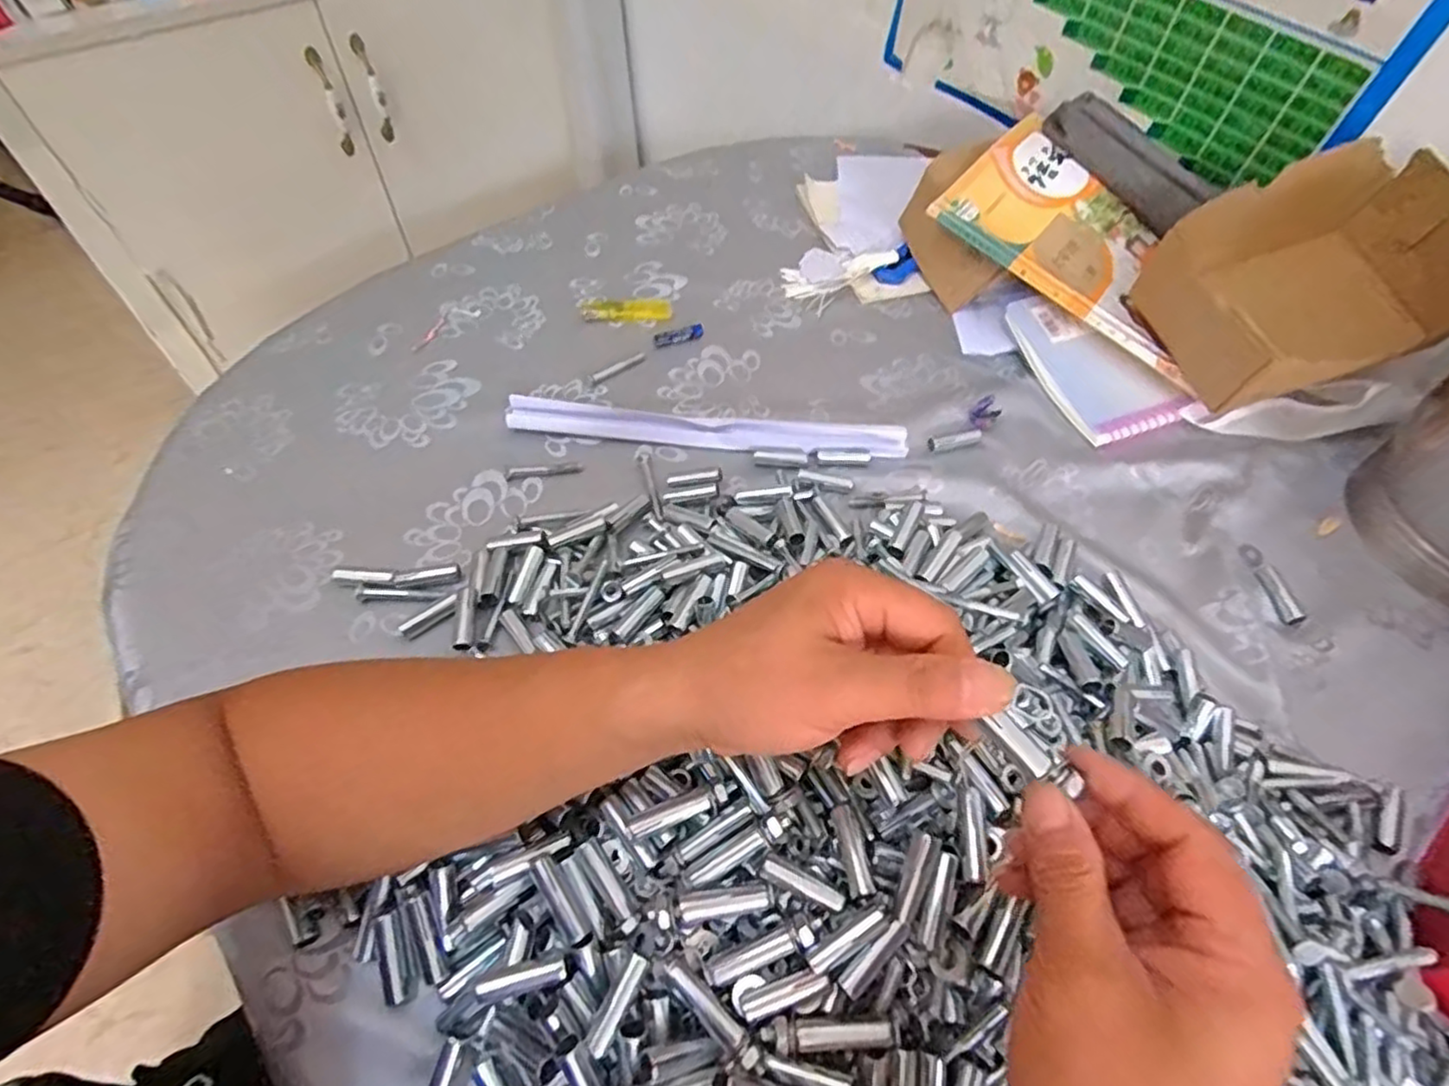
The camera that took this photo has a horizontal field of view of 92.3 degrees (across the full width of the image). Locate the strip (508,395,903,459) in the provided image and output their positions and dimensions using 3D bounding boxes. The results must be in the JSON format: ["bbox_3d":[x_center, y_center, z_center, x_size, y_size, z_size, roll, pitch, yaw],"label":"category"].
[{"bbox_3d":[-0.013,-0.087,0.522,0.294,0.012,0.032,5,56,2],"label":"strip"}]

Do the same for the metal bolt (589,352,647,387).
[{"bbox_3d":[-0.087,-0.141,0.565,0.052,0.005,0.010,-32,63,-21],"label":"metal bolt"}]

